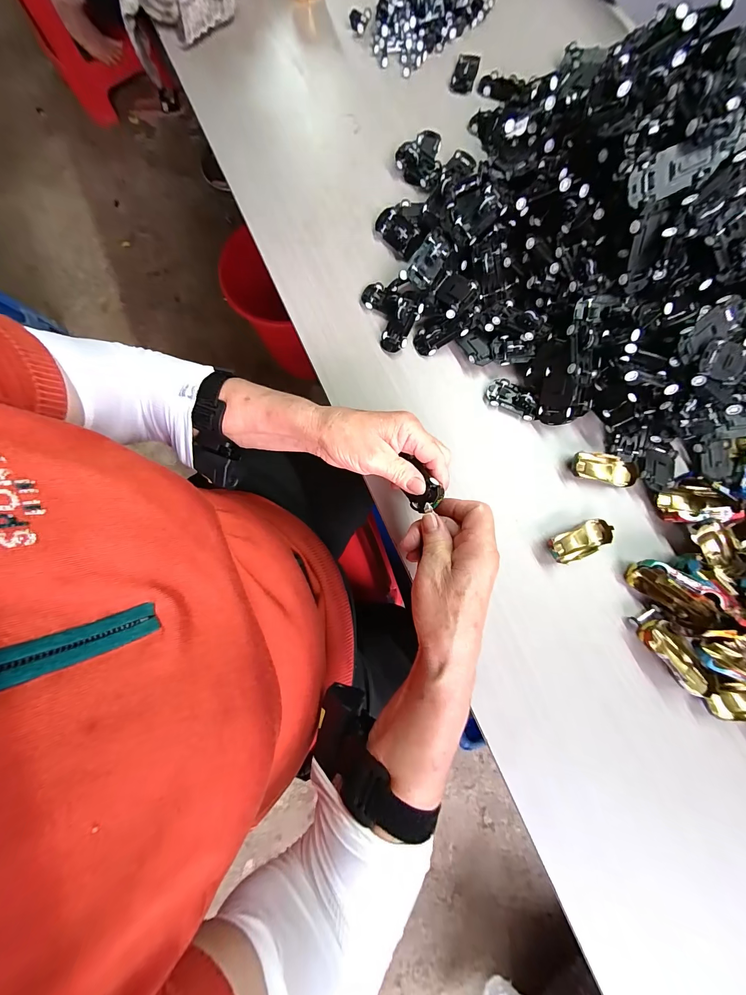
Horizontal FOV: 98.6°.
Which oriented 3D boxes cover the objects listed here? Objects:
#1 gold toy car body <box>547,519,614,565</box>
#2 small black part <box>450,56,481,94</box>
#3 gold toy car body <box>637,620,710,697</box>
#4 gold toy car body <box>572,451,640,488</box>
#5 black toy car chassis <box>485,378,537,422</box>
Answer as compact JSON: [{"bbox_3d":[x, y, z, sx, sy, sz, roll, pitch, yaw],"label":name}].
[{"bbox_3d":[0.206,0.045,0.321,0.064,0.016,0.029,-25,80,-3],"label":"gold toy car body"},{"bbox_3d":[0.128,-0.587,0.442,0.031,0.010,0.059,18,81,5],"label":"small black part"},{"bbox_3d":[0.282,0.149,0.301,0.030,0.023,0.065,-31,80,-4],"label":"gold toy car body"},{"bbox_3d":[0.242,-0.030,0.340,0.064,0.014,0.027,12,80,4],"label":"gold toy car body"},{"bbox_3d":[0.153,-0.109,0.352,0.055,0.016,0.029,29,82,6],"label":"black toy car chassis"}]

